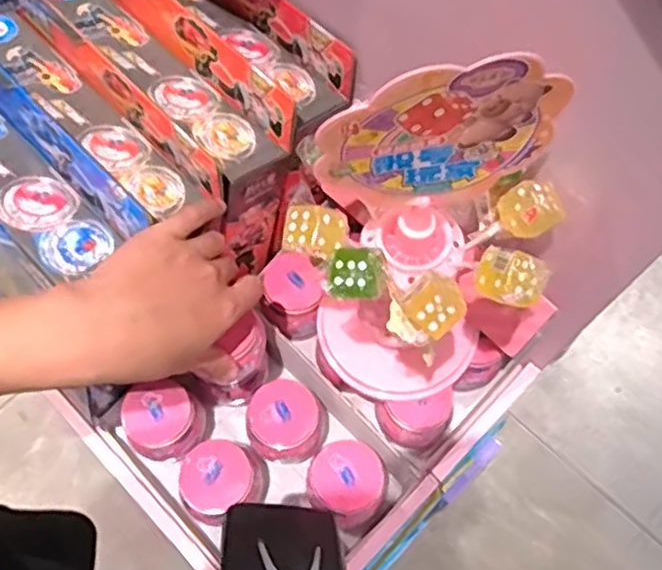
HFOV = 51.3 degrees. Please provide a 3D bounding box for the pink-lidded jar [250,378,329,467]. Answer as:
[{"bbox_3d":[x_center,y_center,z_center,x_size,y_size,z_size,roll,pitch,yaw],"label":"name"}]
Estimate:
[{"bbox_3d":[-0.034,0.116,0.581,0.063,0.073,0.062,1,66,-2],"label":"pink-lidded jar"}]

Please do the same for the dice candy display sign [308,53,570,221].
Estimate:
[{"bbox_3d":[0.057,-0.073,0.354,0.125,0.121,0.010,-8,66,-5],"label":"dice candy display sign"}]

